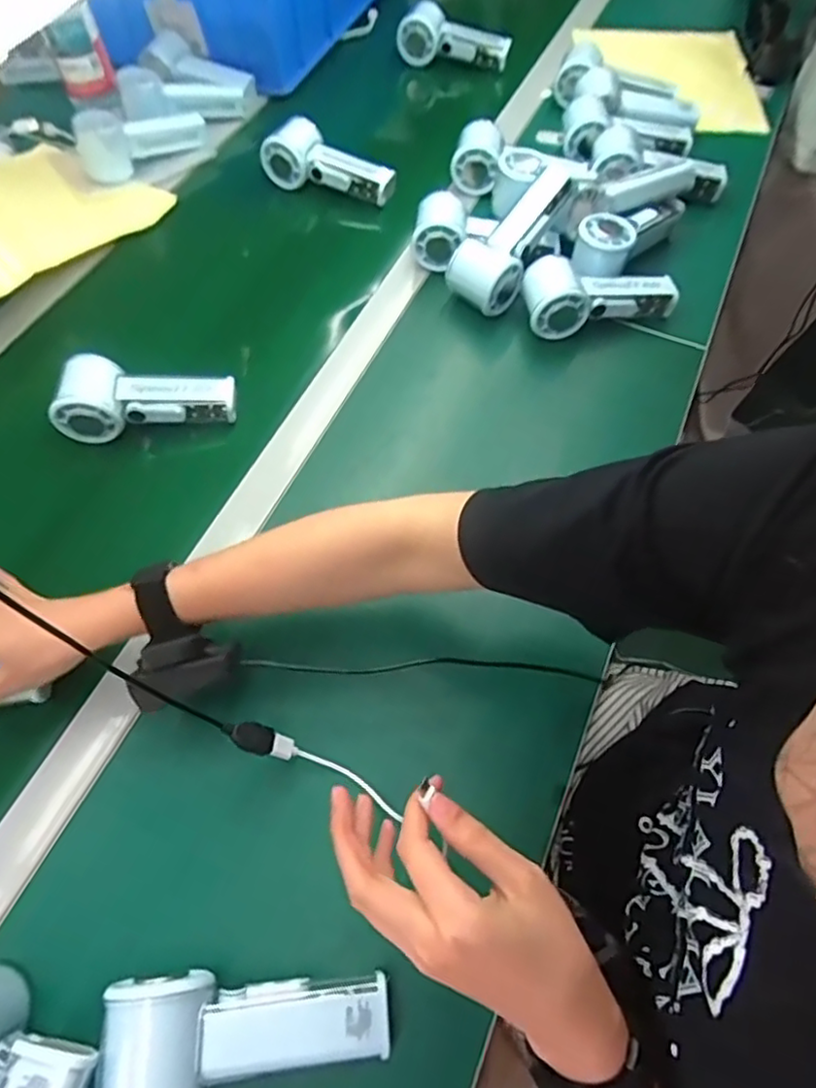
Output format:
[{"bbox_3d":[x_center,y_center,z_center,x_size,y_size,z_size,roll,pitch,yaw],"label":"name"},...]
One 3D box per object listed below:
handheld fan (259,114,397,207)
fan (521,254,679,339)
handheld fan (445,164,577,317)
[{"bbox_3d":[-0.093,-0.444,0.730,0.153,0.059,0.041,19,62,11],"label":"handheld fan"},{"bbox_3d":[0.192,-0.240,0.616,0.152,0.052,0.056,-4,61,-2],"label":"fan"},{"bbox_3d":[0.102,-0.313,0.634,0.073,0.047,0.163,28,77,15],"label":"handheld fan"}]

